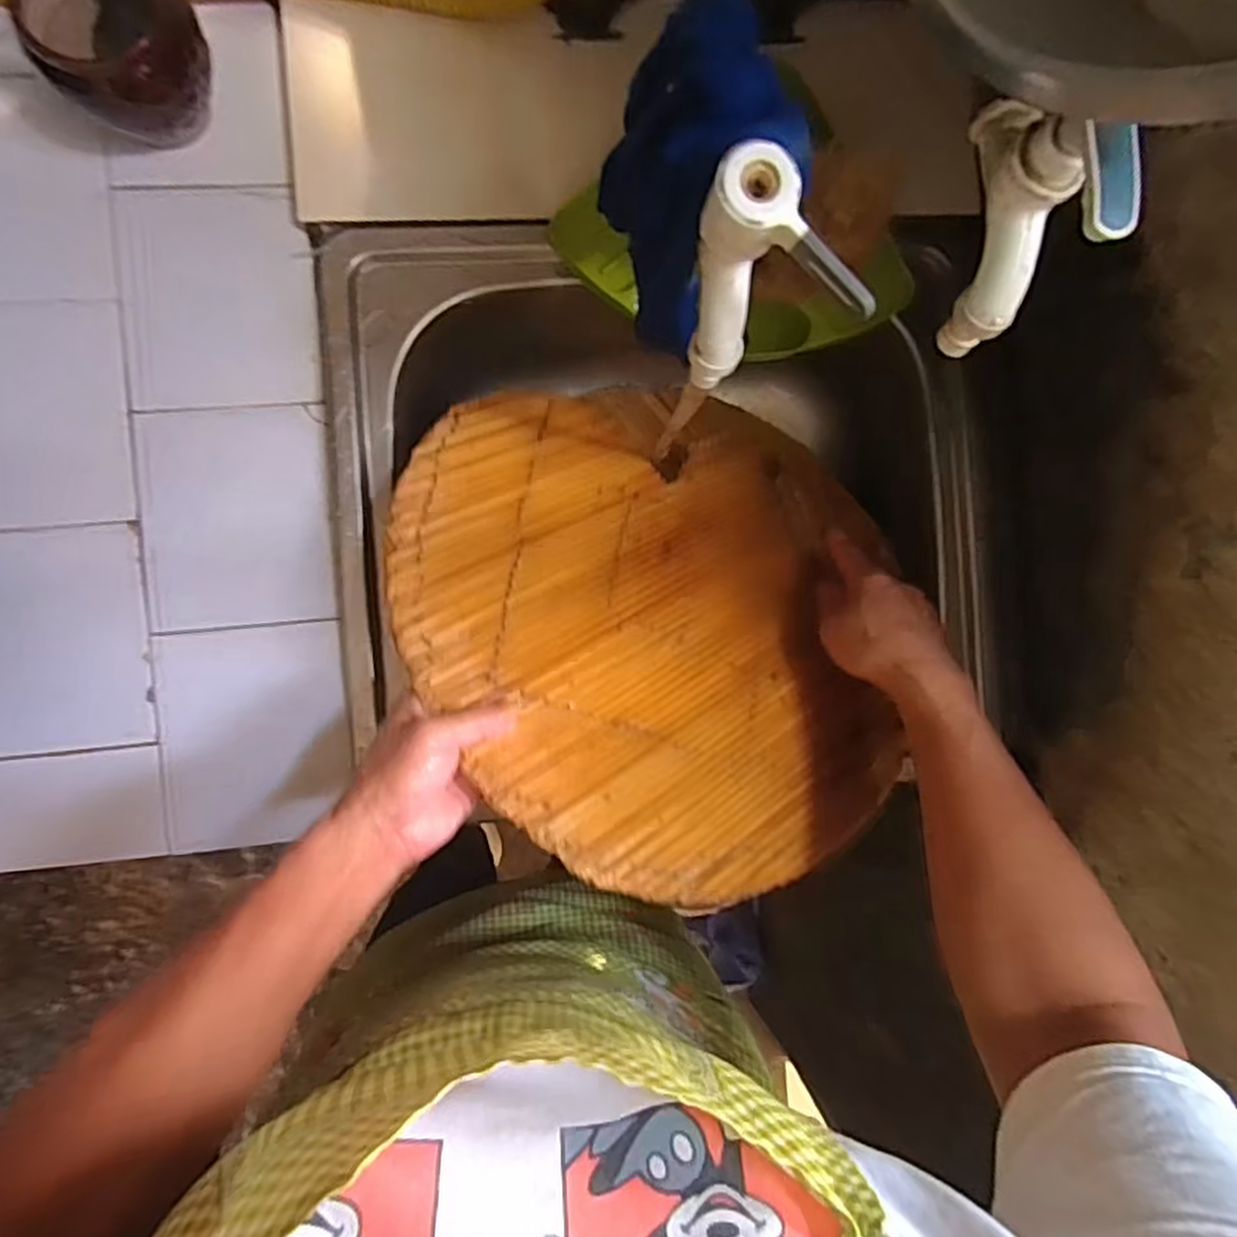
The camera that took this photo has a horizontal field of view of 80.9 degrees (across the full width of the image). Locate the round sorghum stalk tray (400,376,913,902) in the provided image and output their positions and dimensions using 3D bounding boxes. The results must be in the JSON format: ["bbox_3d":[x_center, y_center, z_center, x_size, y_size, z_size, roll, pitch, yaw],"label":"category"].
[{"bbox_3d":[0.030,-0.014,0.492,0.352,0.017,0.357,8,66,-19],"label":"round sorghum stalk tray"}]

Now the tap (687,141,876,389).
[{"bbox_3d":[0.054,-0.137,0.312,0.041,0.100,0.077,-34,93,-4],"label":"tap"}]

